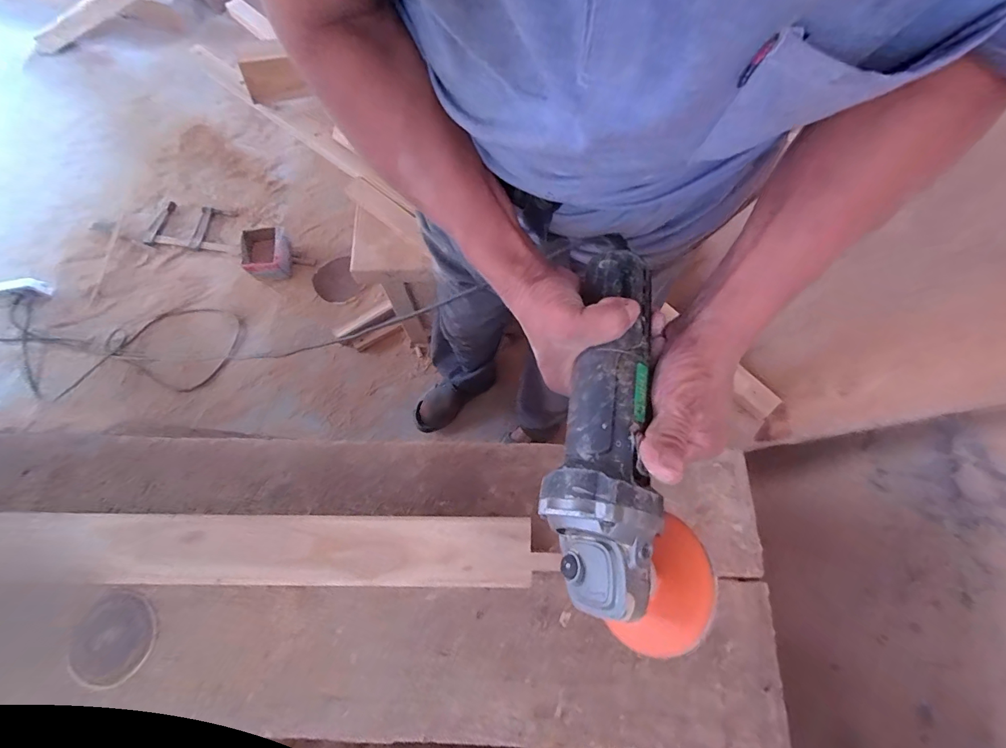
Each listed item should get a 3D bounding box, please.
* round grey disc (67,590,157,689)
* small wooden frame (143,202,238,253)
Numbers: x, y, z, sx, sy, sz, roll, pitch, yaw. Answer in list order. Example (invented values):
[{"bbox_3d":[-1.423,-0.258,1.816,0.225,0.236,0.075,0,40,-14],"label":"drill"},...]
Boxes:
[{"bbox_3d":[-0.437,0.295,0.479,0.089,0.006,0.090,0,70,-1],"label":"round grey disc"},{"bbox_3d":[-1.063,-0.513,1.490,0.308,0.026,0.185,6,70,1],"label":"small wooden frame"}]

